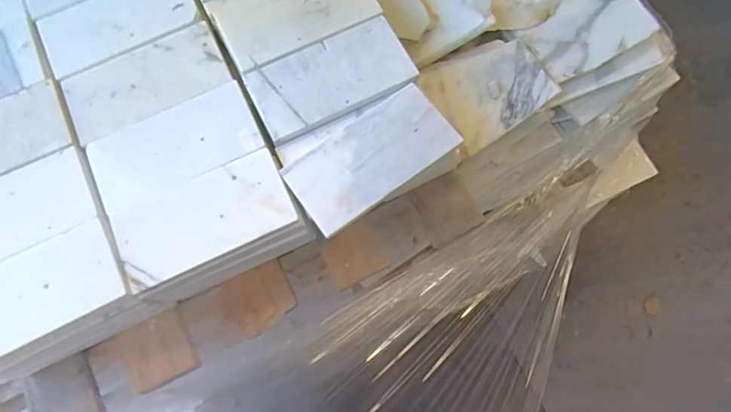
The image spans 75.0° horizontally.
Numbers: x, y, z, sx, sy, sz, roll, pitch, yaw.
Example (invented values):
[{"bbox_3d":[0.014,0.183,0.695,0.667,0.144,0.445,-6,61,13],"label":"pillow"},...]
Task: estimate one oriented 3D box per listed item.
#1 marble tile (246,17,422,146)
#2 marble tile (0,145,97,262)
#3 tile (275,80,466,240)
[{"bbox_3d":[-0.031,-0.121,0.445,0.146,0.004,0.076,-26,74,-7],"label":"marble tile"},{"bbox_3d":[-0.312,0.010,0.408,0.146,0.004,0.077,-27,74,-8],"label":"marble tile"},{"bbox_3d":[0.006,-0.044,0.422,0.146,0.004,0.076,-36,76,-10],"label":"tile"}]

